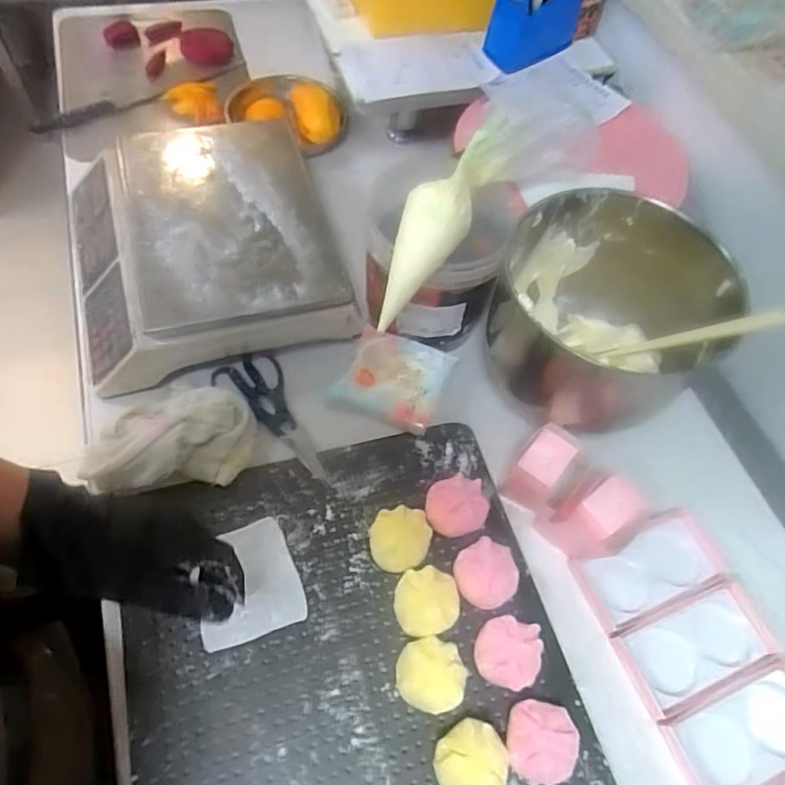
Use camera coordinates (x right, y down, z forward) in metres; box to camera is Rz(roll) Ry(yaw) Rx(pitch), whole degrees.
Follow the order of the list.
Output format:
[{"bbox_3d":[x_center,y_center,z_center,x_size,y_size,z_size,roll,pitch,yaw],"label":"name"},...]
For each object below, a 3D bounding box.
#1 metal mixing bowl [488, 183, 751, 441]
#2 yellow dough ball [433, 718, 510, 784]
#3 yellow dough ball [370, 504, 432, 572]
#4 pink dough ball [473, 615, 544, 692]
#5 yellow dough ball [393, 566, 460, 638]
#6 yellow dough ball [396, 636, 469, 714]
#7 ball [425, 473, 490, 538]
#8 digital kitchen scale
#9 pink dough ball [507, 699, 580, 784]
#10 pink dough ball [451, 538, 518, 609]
[{"bbox_3d":[0.217,-0.086,0.613,0.198,0.171,0.188,2,60,-3],"label":"metal mixing bowl"},{"bbox_3d":[0.067,0.318,0.484,0.059,0.048,0.058,2,60,-3],"label":"yellow dough ball"},{"bbox_3d":[0.007,0.151,0.578,0.059,0.040,0.062,2,60,-3],"label":"yellow dough ball"},{"bbox_3d":[0.106,0.244,0.533,0.058,0.051,0.057,2,60,-3],"label":"pink dough ball"},{"bbox_3d":[0.032,0.205,0.554,0.059,0.045,0.060,2,60,-3],"label":"yellow dough ball"},{"bbox_3d":[0.034,0.259,0.521,0.061,0.040,0.059,2,60,-3],"label":"yellow dough ball"},{"bbox_3d":[0.066,0.120,0.594,0.065,0.052,0.054,-19,63,-14],"label":"ball"},{"bbox_3d":[-0.243,-0.193,0.717,0.308,0.086,0.339,-15,62,-13],"label":"digital kitchen scale"},{"bbox_3d":[0.130,0.307,0.497,0.057,0.045,0.062,2,60,-3],"label":"pink dough ball"},{"bbox_3d":[0.093,0.183,0.569,0.060,0.037,0.060,2,60,-3],"label":"pink dough ball"}]

